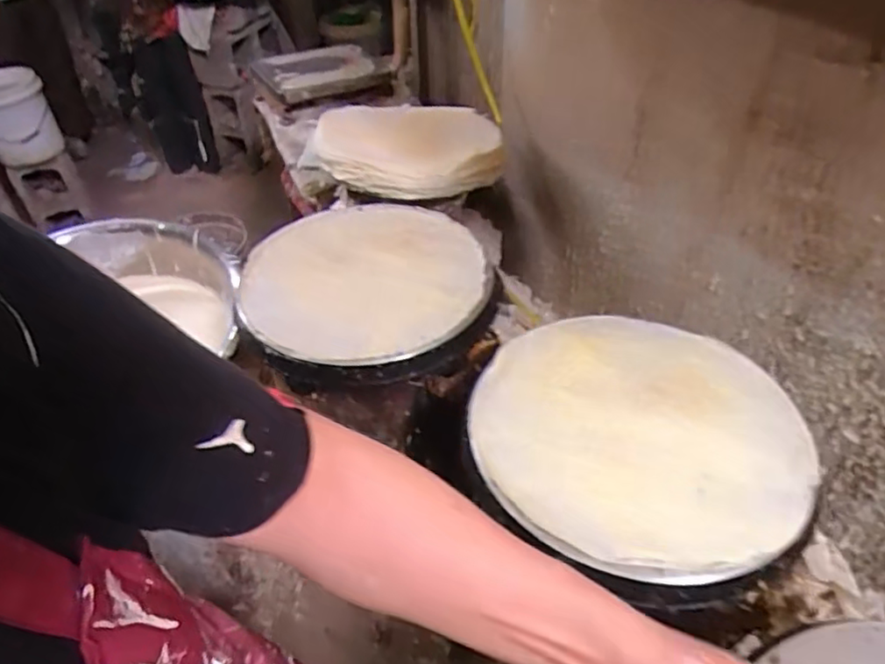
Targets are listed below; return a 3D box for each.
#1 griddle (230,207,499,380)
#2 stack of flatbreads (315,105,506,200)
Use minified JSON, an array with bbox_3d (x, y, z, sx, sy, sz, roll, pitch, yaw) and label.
[{"bbox_3d":[-0.119,-0.080,0.968,0.367,0.046,0.385,-1,43,1],"label":"griddle"},{"bbox_3d":[-0.065,-0.375,1.227,0.360,0.061,0.304,-4,43,-2],"label":"stack of flatbreads"}]

